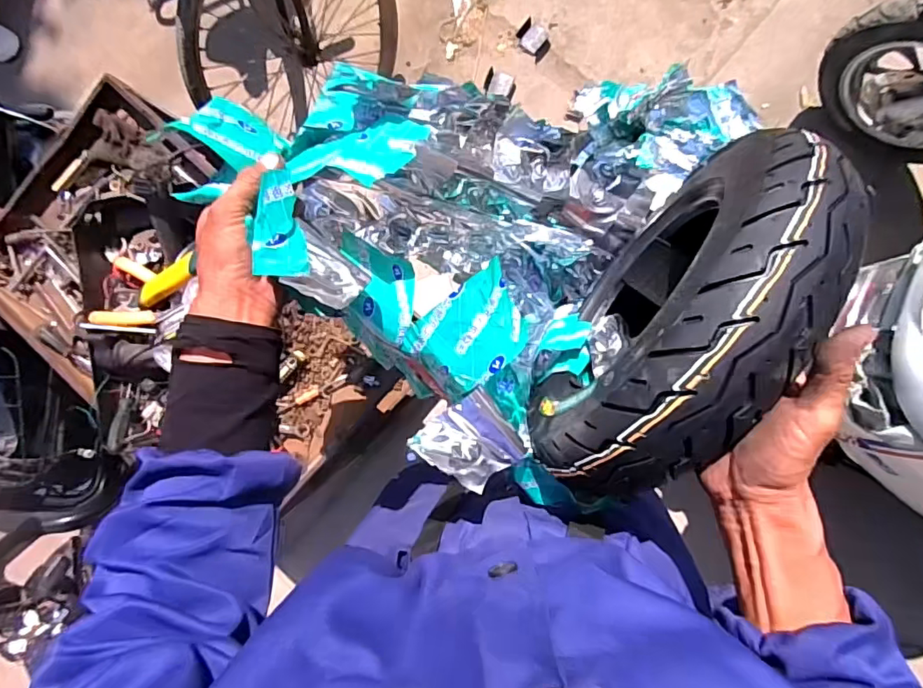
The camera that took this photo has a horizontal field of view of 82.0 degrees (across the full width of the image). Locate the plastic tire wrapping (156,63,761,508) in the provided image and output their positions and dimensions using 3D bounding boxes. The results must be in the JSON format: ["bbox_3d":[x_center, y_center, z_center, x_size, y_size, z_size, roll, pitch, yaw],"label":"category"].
[{"bbox_3d":[-0.010,-0.102,0.518,0.369,0.354,0.325,32,92,6],"label":"plastic tire wrapping"}]

